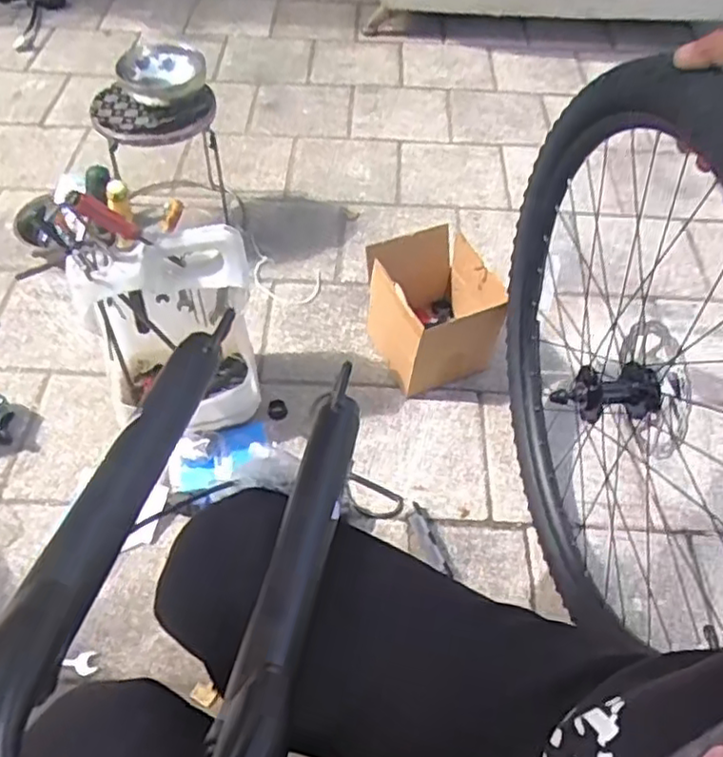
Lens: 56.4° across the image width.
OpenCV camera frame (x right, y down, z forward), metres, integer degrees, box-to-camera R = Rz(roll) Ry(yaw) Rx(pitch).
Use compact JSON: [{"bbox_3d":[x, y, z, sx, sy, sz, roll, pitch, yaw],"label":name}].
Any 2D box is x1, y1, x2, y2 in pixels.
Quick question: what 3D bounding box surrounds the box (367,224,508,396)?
[{"bbox_3d":[0.119,-0.117,1.170,0.189,0.223,0.191,-16,53,-13],"label":"box"}]

